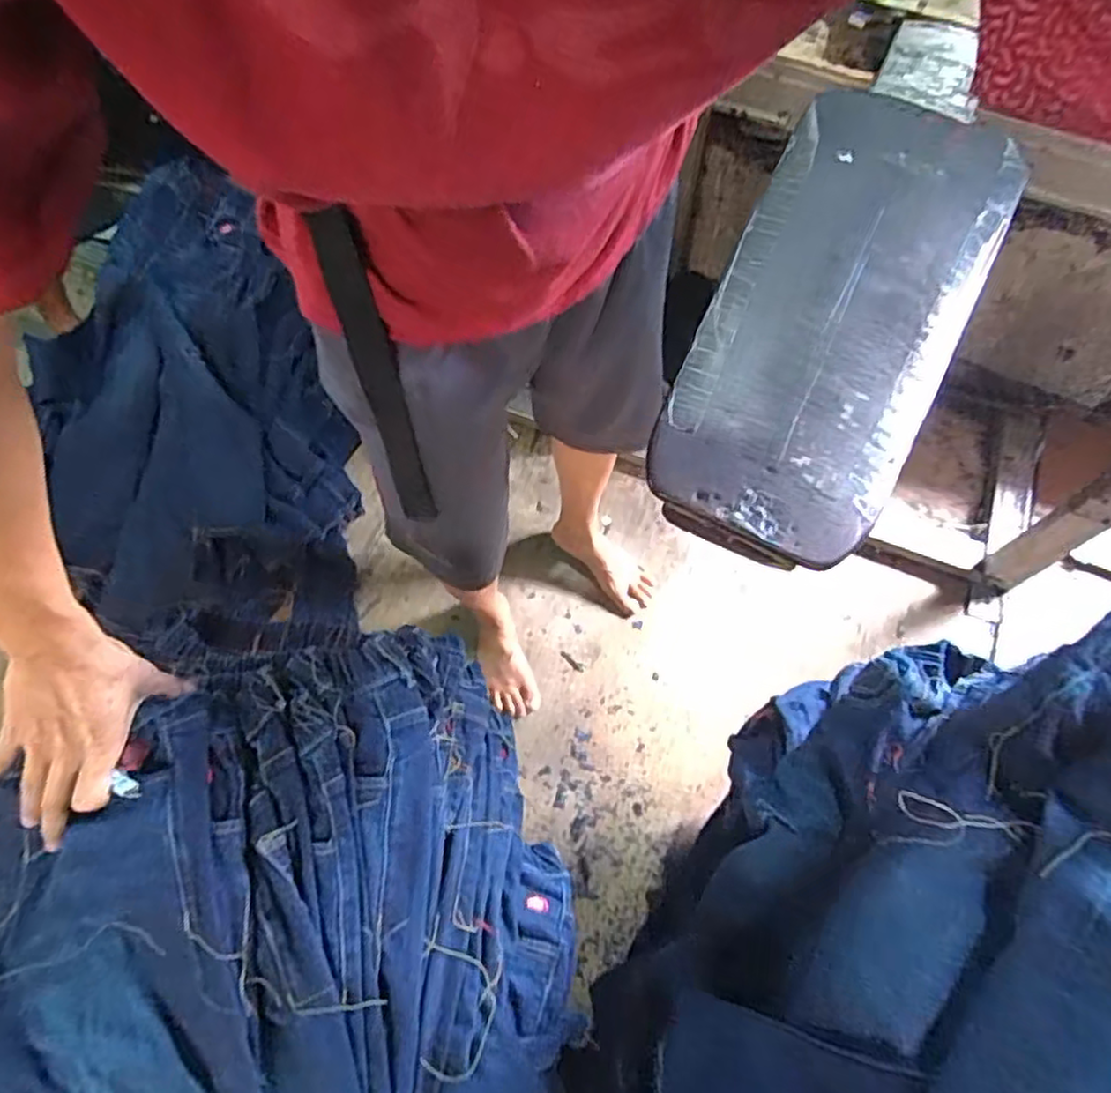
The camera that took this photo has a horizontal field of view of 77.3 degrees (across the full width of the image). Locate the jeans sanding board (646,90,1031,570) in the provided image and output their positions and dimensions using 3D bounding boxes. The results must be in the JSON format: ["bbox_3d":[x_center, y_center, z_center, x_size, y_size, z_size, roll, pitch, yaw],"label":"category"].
[{"bbox_3d":[0.221,-0.192,0.537,0.178,0.024,0.458,25,66,11],"label":"jeans sanding board"}]

